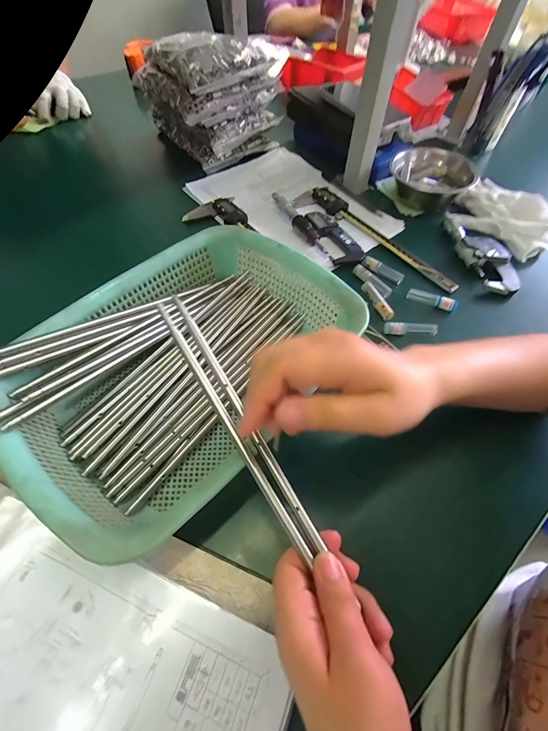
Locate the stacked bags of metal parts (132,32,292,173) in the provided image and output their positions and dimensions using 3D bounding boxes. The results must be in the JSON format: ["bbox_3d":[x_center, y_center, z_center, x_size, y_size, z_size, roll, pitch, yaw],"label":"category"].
[{"bbox_3d":[-0.106,-0.460,0.547,0.172,0.141,0.191,-27,62,-20],"label":"stacked bags of metal parts"}]

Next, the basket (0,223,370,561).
[{"bbox_3d":[-0.078,-0.006,0.305,0.209,0.084,0.289,36,61,19],"label":"basket"}]

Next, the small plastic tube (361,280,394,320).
[{"bbox_3d":[0.127,-0.081,0.392,0.013,0.013,0.061,-16,59,-14],"label":"small plastic tube"}]

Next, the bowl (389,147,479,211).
[{"bbox_3d":[0.239,-0.282,0.496,0.119,0.062,0.119,20,57,9],"label":"bowl"}]

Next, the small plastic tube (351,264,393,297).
[{"bbox_3d":[0.126,-0.109,0.409,0.011,0.012,0.061,-28,62,-20],"label":"small plastic tube"}]

